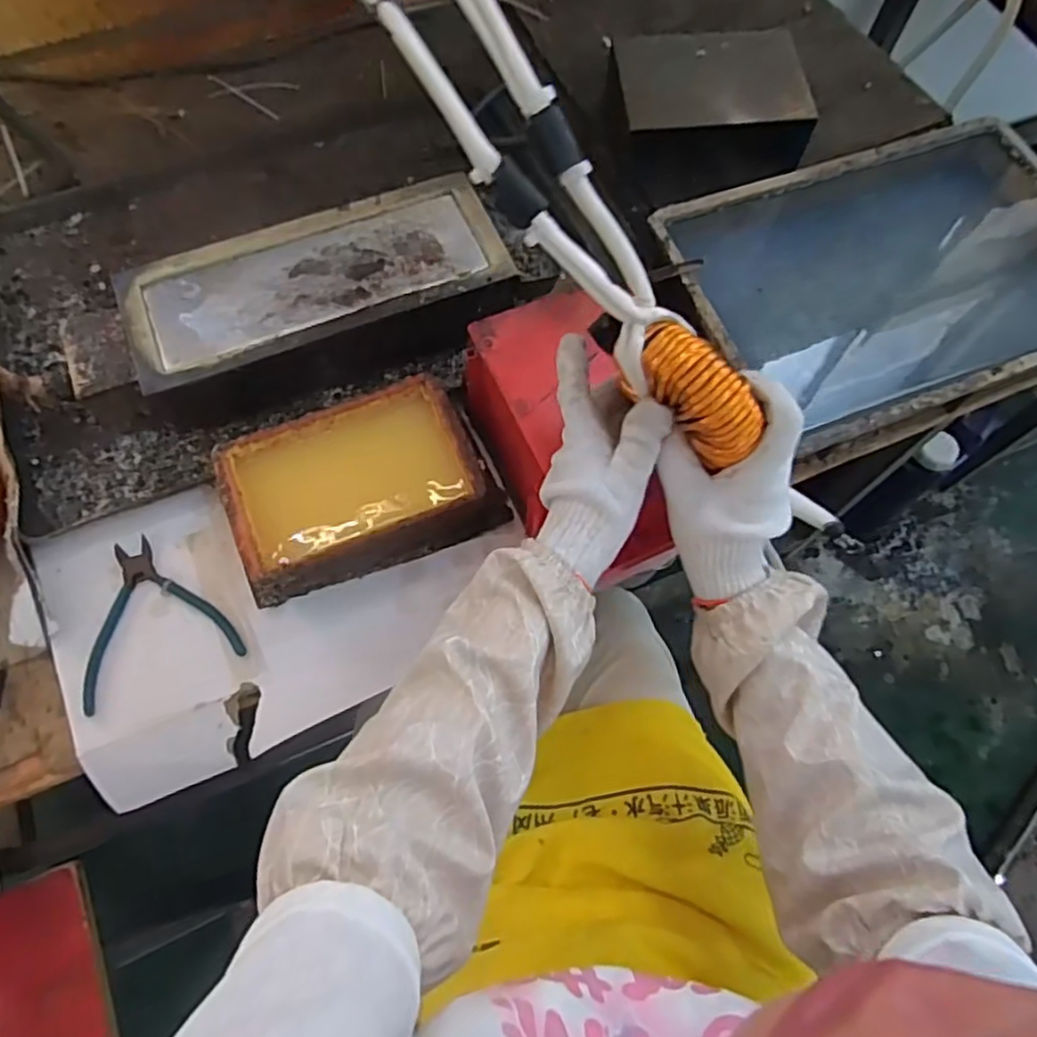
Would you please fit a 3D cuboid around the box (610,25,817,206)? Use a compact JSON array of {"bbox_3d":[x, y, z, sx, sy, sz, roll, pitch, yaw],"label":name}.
[{"bbox_3d":[0.208,-0.458,0.786,0.203,0.090,0.168,-5,67,-4],"label":"box"}]

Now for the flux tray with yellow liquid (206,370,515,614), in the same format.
[{"bbox_3d":[-0.134,-0.027,0.597,0.222,0.070,0.137,-19,69,-10],"label":"flux tray with yellow liquid"}]

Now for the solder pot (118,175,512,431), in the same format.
[{"bbox_3d":[-0.179,-0.198,0.657,0.337,0.090,0.161,-17,68,-9],"label":"solder pot"}]

